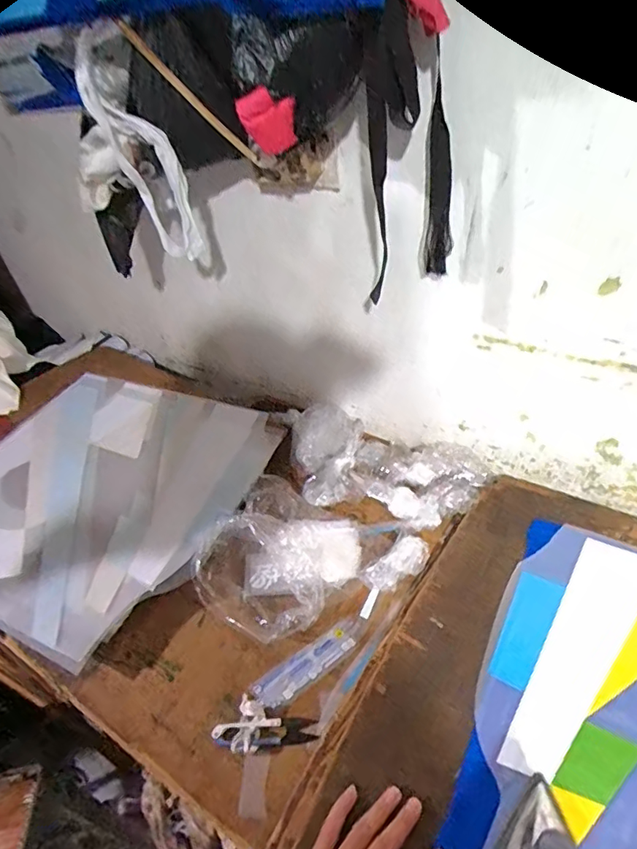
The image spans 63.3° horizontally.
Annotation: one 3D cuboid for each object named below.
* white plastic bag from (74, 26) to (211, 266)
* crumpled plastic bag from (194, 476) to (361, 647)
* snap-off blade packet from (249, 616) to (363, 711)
[{"bbox_3d":[-0.237,-0.315,0.636,0.115,0.236,0.110,-24,42,-16],"label":"white plastic bag"},{"bbox_3d":[-0.056,0.168,0.721,0.188,0.106,0.218,14,45,25],"label":"crumpled plastic bag"},{"bbox_3d":[-0.010,0.304,0.663,0.156,0.010,0.046,-32,44,-23],"label":"snap-off blade packet"}]

